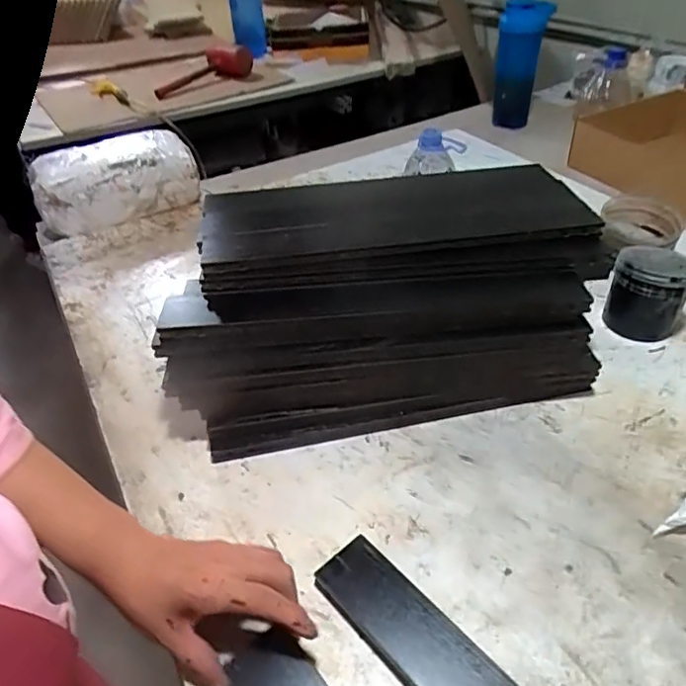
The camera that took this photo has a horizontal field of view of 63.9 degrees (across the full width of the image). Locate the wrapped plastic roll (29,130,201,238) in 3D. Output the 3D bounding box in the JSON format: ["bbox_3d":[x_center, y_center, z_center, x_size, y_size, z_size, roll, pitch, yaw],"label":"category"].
[{"bbox_3d":[-0.389,-0.280,0.948,0.263,0.103,0.128,-20,44,-17],"label":"wrapped plastic roll"}]

